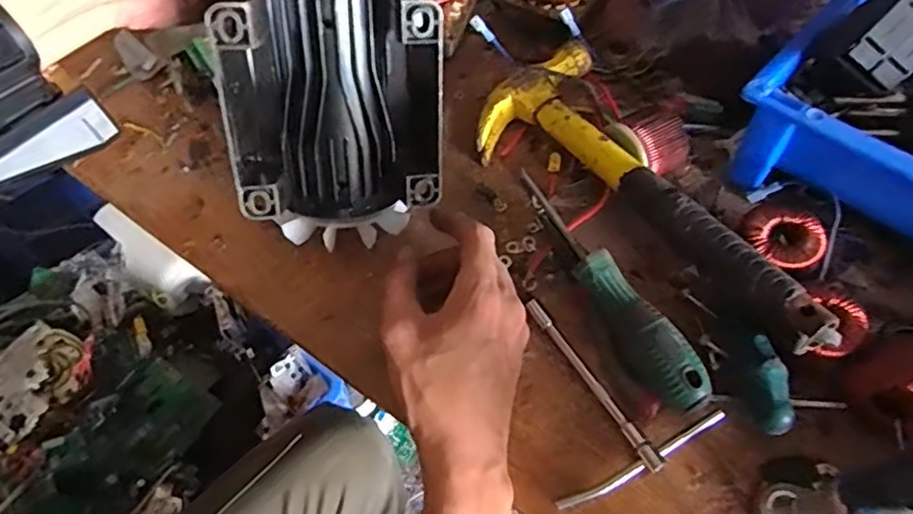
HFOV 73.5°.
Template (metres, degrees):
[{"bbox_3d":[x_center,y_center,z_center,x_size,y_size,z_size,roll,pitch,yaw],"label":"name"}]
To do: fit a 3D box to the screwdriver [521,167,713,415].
[{"bbox_3d":[0.095,0.017,0.393,0.029,0.030,0.183,-23,59,-12],"label":"screwdriver"}]

